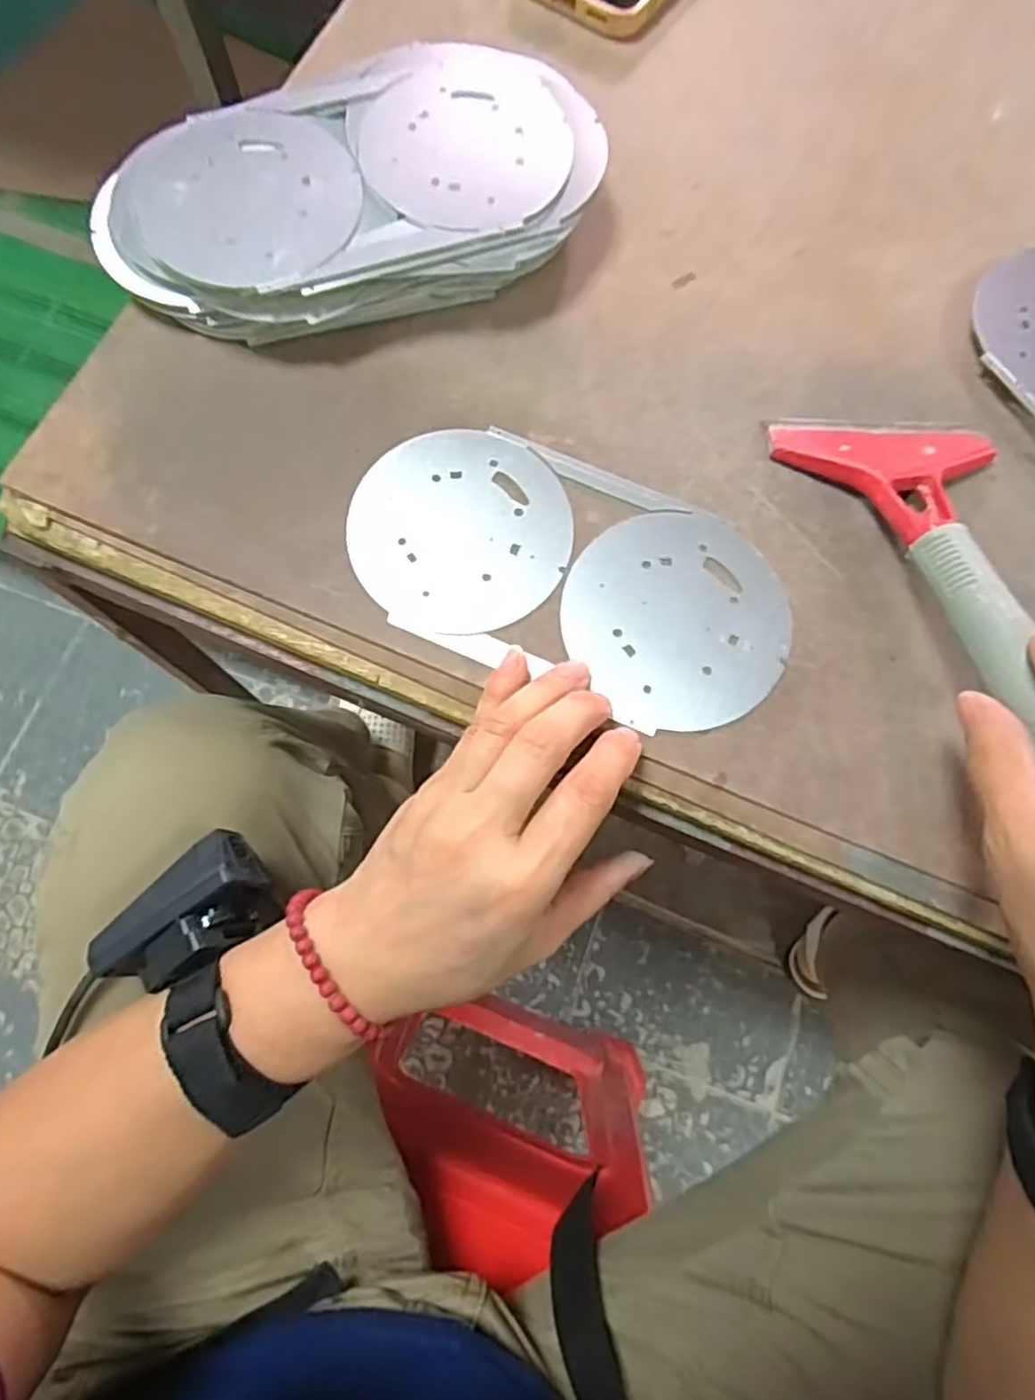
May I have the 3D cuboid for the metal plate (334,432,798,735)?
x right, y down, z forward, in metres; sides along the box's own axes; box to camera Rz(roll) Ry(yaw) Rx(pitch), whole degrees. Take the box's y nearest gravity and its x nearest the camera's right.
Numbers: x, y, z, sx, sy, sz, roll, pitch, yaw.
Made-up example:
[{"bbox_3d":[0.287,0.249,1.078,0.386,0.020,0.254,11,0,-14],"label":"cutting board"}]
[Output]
[{"bbox_3d":[0.022,-0.055,0.302,0.186,0.004,0.099,24,76,4],"label":"metal plate"}]

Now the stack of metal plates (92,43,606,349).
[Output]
[{"bbox_3d":[-0.075,-0.230,0.329,0.228,0.037,0.125,-21,77,-7],"label":"stack of metal plates"}]

